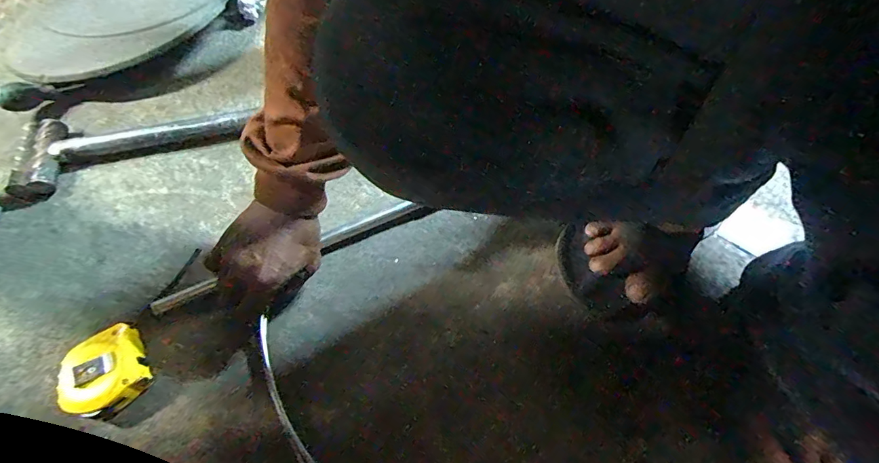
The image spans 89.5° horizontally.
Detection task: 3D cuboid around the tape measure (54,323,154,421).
[{"bbox_3d":[-0.306,0.127,0.408,0.075,0.038,0.072,38,68,20],"label":"tape measure"}]

